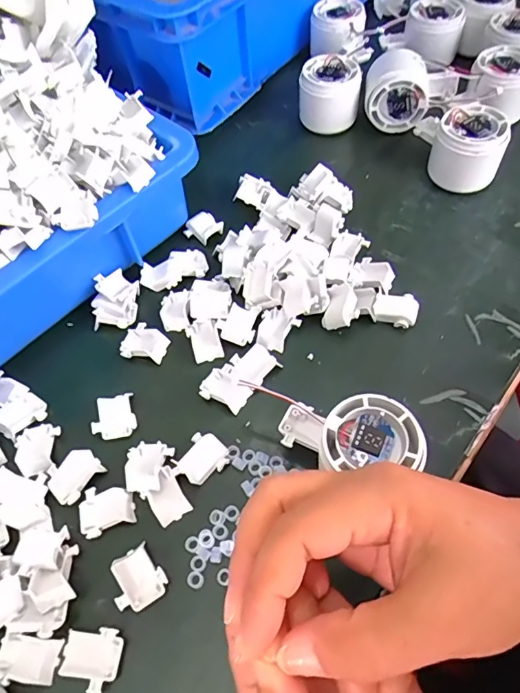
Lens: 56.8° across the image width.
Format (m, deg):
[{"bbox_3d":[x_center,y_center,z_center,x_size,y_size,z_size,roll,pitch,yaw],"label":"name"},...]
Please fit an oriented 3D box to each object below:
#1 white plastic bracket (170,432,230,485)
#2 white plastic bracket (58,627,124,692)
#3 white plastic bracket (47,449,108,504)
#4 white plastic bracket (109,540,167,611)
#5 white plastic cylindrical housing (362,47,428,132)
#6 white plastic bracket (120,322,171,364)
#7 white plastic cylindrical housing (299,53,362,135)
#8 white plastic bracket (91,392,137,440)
[{"bbox_3d":[-0.038,0.074,0.315,0.029,0.005,0.034,31,66,21],"label":"white plastic bracket"},{"bbox_3d":[-0.091,0.168,0.260,0.030,0.010,0.028,9,60,10],"label":"white plastic bracket"},{"bbox_3d":[-0.122,0.085,0.317,0.029,0.009,0.033,39,69,24],"label":"white plastic bracket"},{"bbox_3d":[-0.072,0.135,0.281,0.029,0.008,0.032,-32,62,-14],"label":"white plastic bracket"},{"bbox_3d":[0.130,-0.247,0.463,0.059,0.073,0.047,8,60,10],"label":"white plastic cylindrical housing"},{"bbox_3d":[-0.087,-0.003,0.365,0.033,0.009,0.029,13,61,12],"label":"white plastic bracket"},{"bbox_3d":[0.068,-0.251,0.477,0.055,0.053,0.055,-1,62,1],"label":"white plastic cylindrical housing"},{"bbox_3d":[-0.102,0.049,0.335,0.029,0.009,0.031,-14,59,-4],"label":"white plastic bracket"}]

